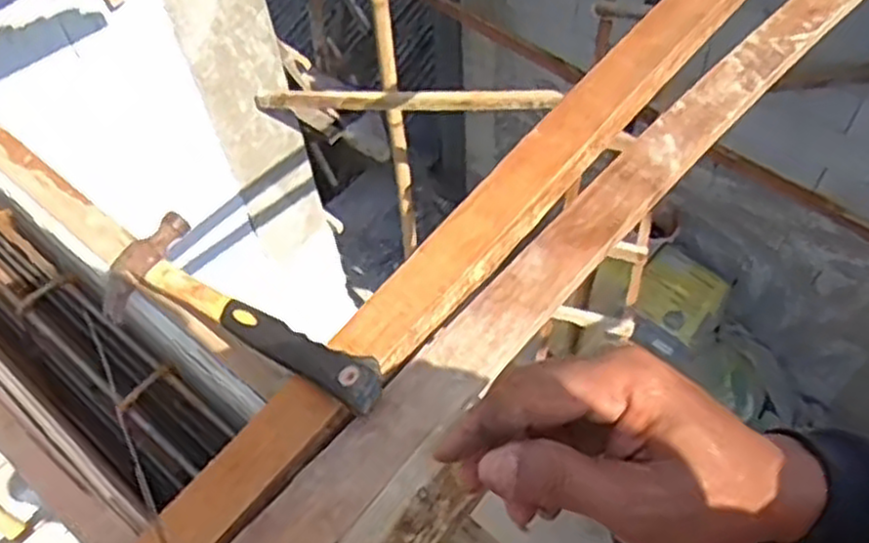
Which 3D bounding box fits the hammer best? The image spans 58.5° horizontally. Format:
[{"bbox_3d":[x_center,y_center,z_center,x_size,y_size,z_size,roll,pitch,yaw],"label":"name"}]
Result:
[{"bbox_3d":[-0.188,0.053,0.701,0.333,0.027,0.115,31,71,33],"label":"hammer"}]

